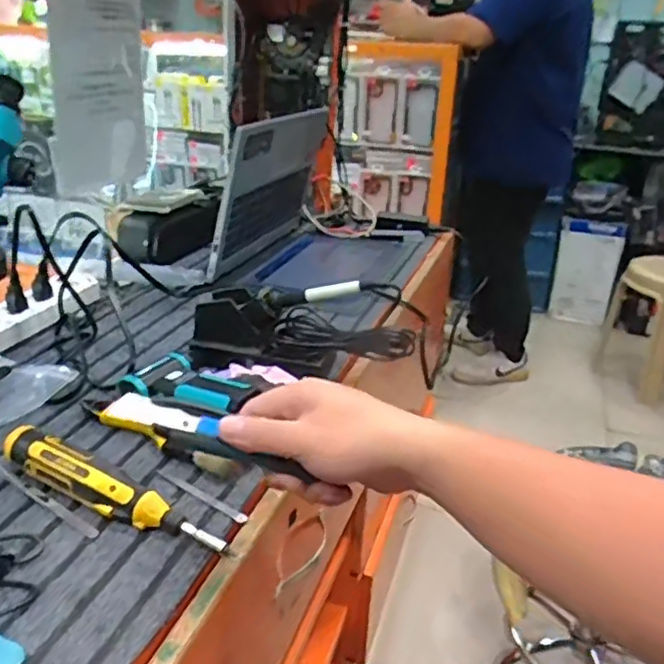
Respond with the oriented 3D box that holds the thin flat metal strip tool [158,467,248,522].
[{"bbox_3d":[-0.113,0.138,0.568,0.102,0.004,0.010,16,28,29],"label":"thin flat metal strip tool"}]

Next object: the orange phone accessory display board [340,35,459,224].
[{"bbox_3d":[0.168,-0.542,1.843,0.327,0.490,0.106,13,18,31],"label":"orange phone accessory display board"}]

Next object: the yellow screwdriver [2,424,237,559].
[{"bbox_3d":[-0.177,0.126,0.538,0.218,0.041,0.030,13,26,24],"label":"yellow screwdriver"}]

